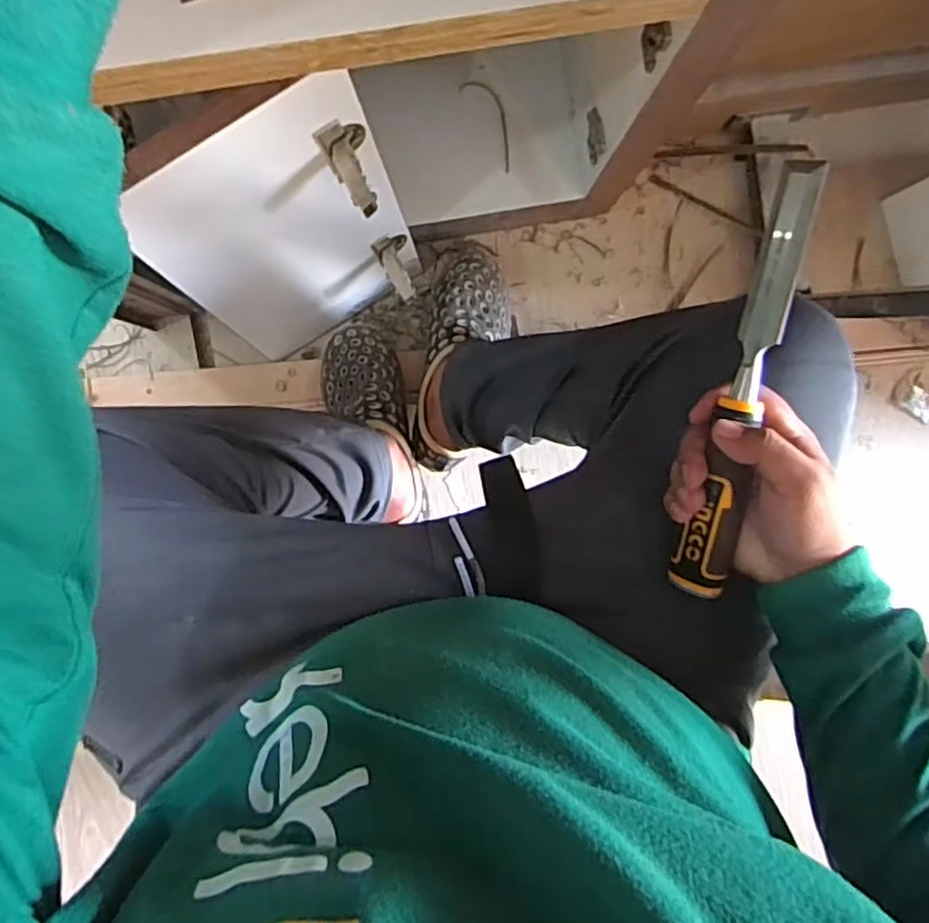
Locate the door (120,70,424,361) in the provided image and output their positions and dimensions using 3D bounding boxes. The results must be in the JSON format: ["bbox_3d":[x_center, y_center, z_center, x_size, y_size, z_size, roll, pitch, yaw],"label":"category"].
[{"bbox_3d":[-0.158,-0.208,0.724,0.239,0.369,0.075,-35,81,0],"label":"door"}]

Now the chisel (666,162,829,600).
[{"bbox_3d":[0.175,-0.041,0.430,0.033,0.025,0.268,9,104,-2],"label":"chisel"}]

